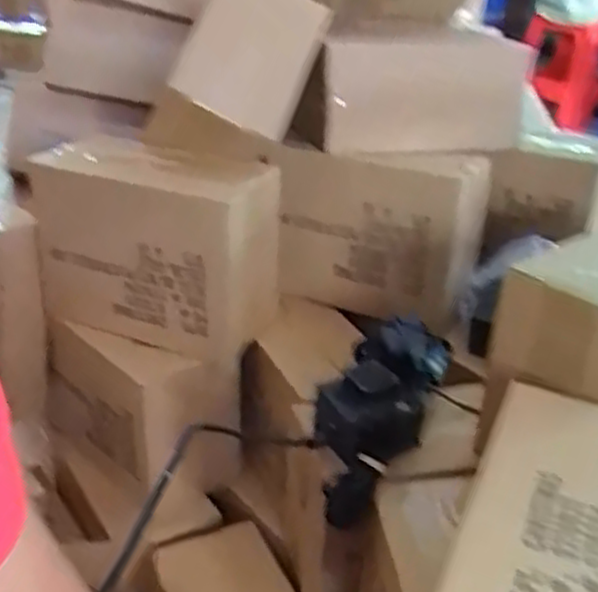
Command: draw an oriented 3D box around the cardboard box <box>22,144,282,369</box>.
[{"bbox_3d":[-0.151,-0.057,0.817,0.254,0.174,0.126,15,29,20],"label":"cardboard box"}]

